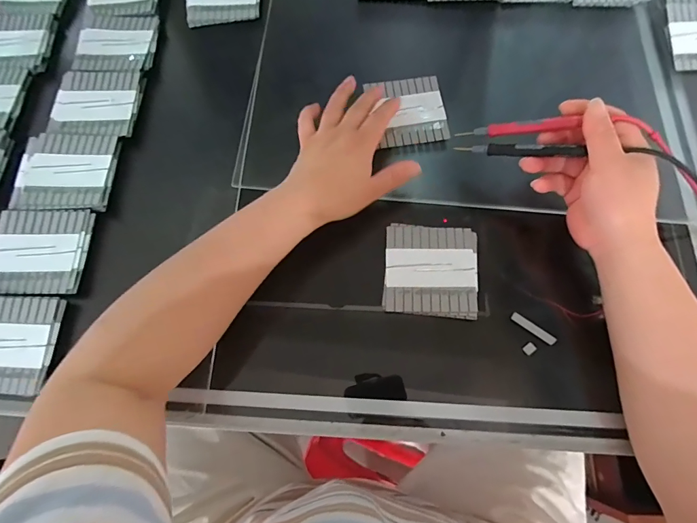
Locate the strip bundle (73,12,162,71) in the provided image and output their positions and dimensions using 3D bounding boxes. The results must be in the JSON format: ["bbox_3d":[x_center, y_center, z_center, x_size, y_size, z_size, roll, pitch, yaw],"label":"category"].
[{"bbox_3d":[-0.250,-0.237,0.430,0.080,0.011,0.078,0,70,2],"label":"strip bundle"}]

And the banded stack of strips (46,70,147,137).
[{"bbox_3d":[-0.256,-0.162,0.404,0.084,0.013,0.078,1,70,3],"label":"banded stack of strips"}]

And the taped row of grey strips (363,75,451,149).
[{"bbox_3d":[0.059,-0.150,0.392,0.069,0.008,0.074,-9,70,-1],"label":"taped row of grey strips"}]

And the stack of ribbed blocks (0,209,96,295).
[{"bbox_3d":[-0.274,-0.009,0.350,0.081,0.011,0.078,-3,70,1],"label":"stack of ribbed blocks"}]

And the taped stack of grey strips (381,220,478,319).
[{"bbox_3d":[0.072,0.007,0.345,0.079,0.004,0.080,4,71,4],"label":"taped stack of grey strips"}]

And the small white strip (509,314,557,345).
[{"bbox_3d":[0.154,0.056,0.328,0.039,0.004,0.007,35,75,14],"label":"small white strip"}]

